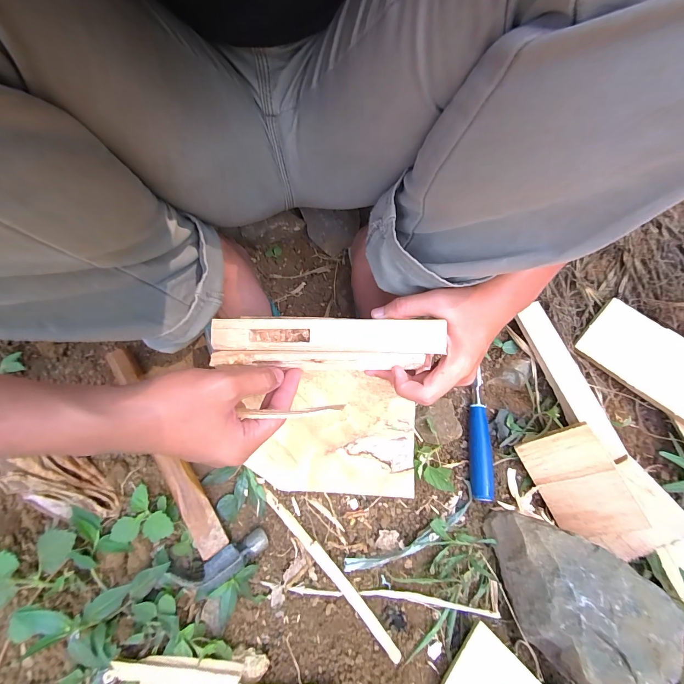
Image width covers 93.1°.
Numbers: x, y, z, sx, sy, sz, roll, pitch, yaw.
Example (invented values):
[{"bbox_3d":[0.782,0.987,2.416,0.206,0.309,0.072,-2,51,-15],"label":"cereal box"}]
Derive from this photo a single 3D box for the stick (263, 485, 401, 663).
[{"bbox_3d":[-0.018,0.234,0.342,0.012,0.009,0.202,-40,66,-21],"label":"stick"}]

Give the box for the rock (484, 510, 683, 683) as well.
[{"bbox_3d":[0.219,0.251,0.307,0.164,0.058,0.115,26,62,15],"label":"rock"}]

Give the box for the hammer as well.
[{"bbox_3d":[-0.195,0.131,0.364,0.092,0.030,0.280,-31,79,-17],"label":"hammer"}]

